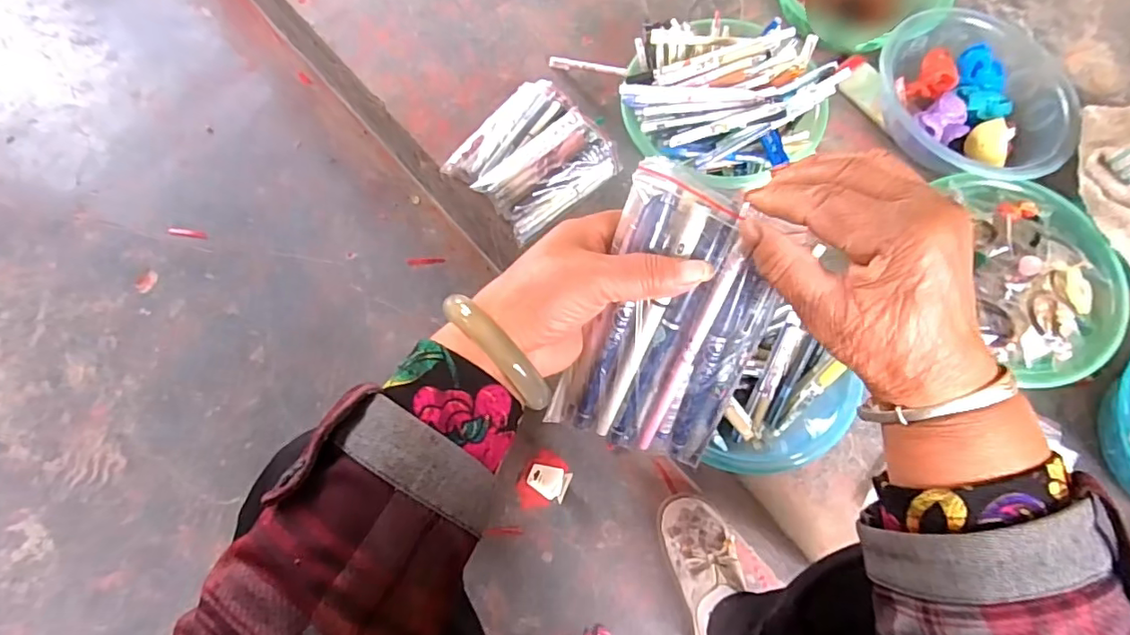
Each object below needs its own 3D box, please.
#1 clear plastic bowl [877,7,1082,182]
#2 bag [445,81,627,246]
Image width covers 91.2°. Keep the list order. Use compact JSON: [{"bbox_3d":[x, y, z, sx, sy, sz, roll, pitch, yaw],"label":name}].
[{"bbox_3d":[0.491,-0.263,0.692,0.232,0.082,0.244,13,71,4],"label":"clear plastic bowl"},{"bbox_3d":[-0.044,-0.197,0.688,0.168,0.057,0.164,-38,75,-13],"label":"bag"}]

